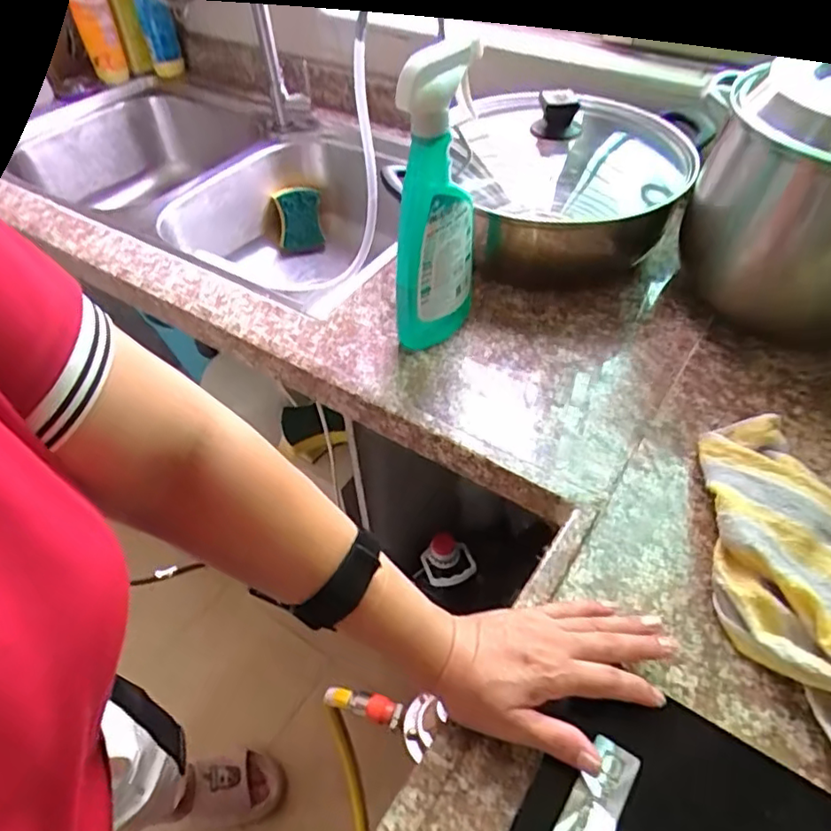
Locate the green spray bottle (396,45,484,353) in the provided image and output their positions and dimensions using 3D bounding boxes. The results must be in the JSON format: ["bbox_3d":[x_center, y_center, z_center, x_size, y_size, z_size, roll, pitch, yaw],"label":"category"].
[{"bbox_3d":[0.019,-0.183,0.552,0.048,0.273,0.082,18,52,17],"label":"green spray bottle"}]

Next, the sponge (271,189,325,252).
[{"bbox_3d":[-0.190,-0.318,0.999,0.074,0.104,0.047,1,33,7],"label":"sponge"}]

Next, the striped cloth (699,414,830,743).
[{"bbox_3d":[0.282,0.099,0.439,0.188,0.074,0.209,-32,55,-24],"label":"striped cloth"}]

